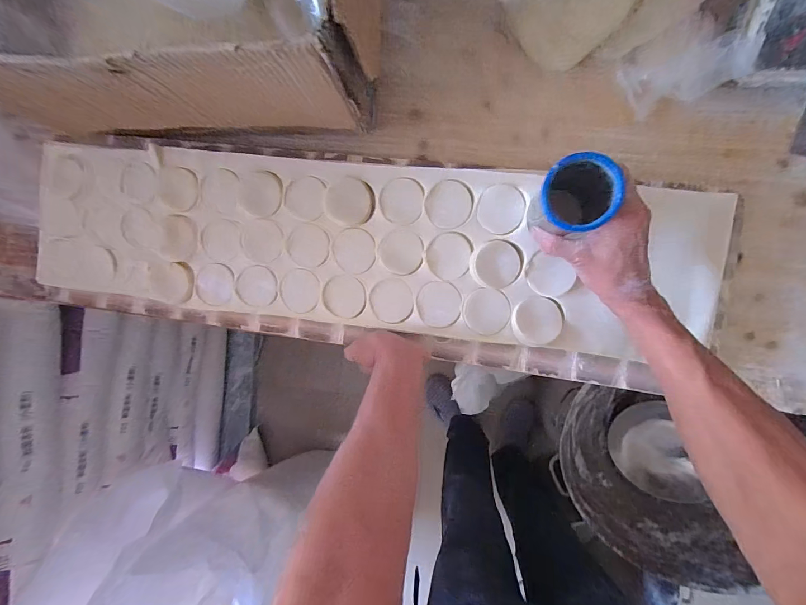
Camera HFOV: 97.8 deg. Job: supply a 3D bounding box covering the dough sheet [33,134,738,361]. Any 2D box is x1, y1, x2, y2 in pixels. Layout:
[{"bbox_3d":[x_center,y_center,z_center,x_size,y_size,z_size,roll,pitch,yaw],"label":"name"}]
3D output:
[{"bbox_3d":[-0.090,-0.087,0.510,0.970,0.022,0.237,7,95,7],"label":"dough sheet"}]

